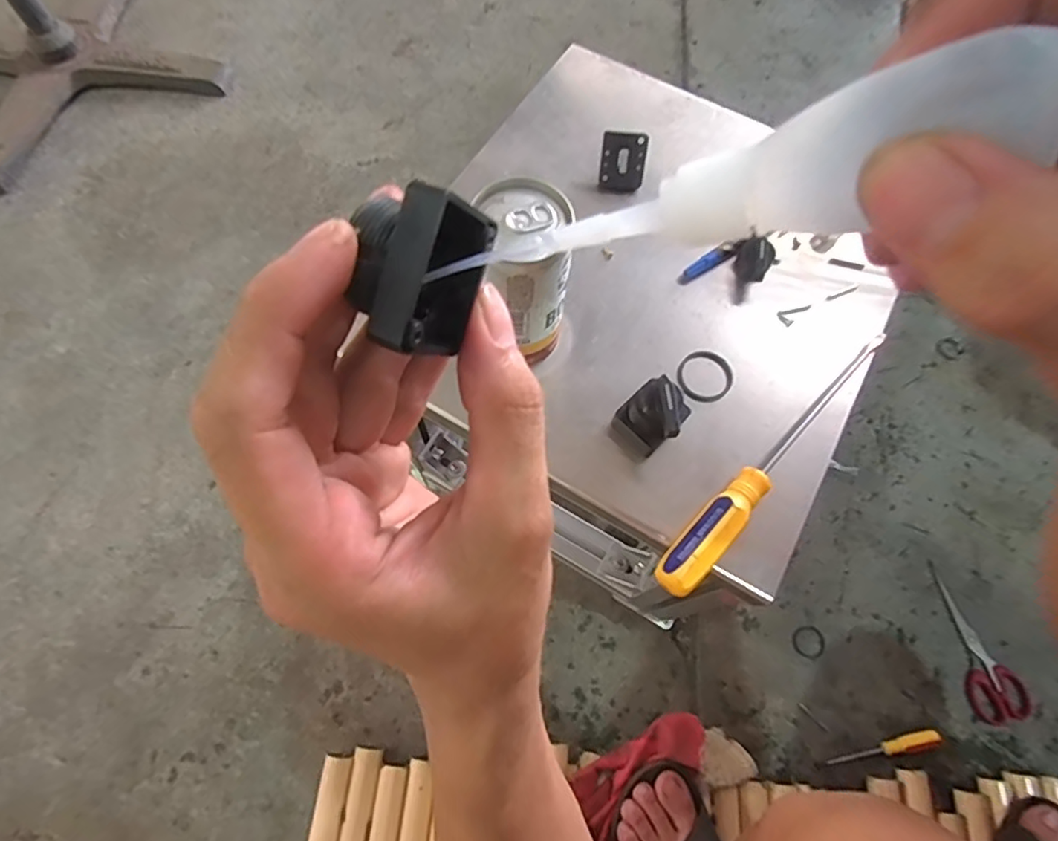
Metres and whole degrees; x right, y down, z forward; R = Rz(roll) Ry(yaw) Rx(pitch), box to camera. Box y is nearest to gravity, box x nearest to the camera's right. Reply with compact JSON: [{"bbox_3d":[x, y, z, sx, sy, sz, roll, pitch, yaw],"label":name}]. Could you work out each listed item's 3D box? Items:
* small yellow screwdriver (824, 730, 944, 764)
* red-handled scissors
[{"bbox_3d":[0.371,0.342,0.599,0.118,0.016,0.015,-12,68,-9],"label":"small yellow screwdriver"},{"bbox_3d":[0.483,0.249,0.645,0.058,0.010,0.166,-22,69,-12],"label":"red-handled scissors"}]

